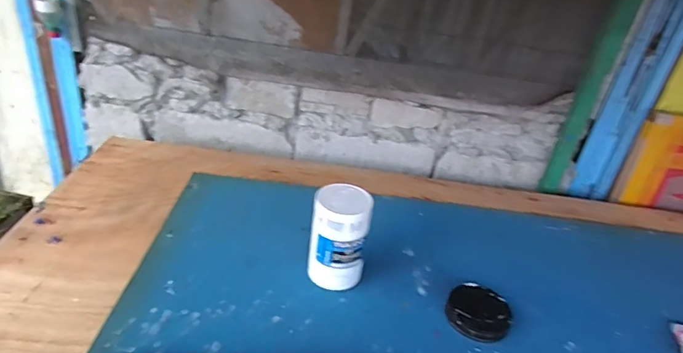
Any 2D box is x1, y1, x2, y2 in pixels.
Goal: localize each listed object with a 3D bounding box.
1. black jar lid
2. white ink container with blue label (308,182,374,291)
[{"bbox_3d":[0.240,0.235,0.816,0.106,0.029,0.102,6,30,-3],"label":"black jar lid"},{"bbox_3d":[-0.004,0.111,0.825,0.101,0.172,0.091,6,31,-5],"label":"white ink container with blue label"}]

